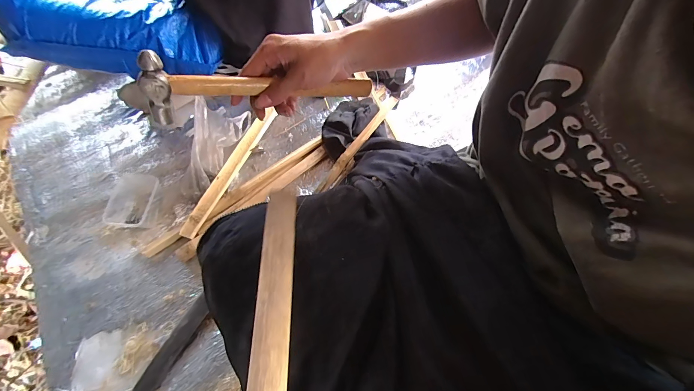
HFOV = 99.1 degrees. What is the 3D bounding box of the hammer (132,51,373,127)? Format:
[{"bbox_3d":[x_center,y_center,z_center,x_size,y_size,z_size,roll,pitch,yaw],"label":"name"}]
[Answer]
[{"bbox_3d":[-0.092,-0.128,0.361,0.264,0.072,0.024,-8,60,-21],"label":"hammer"}]

